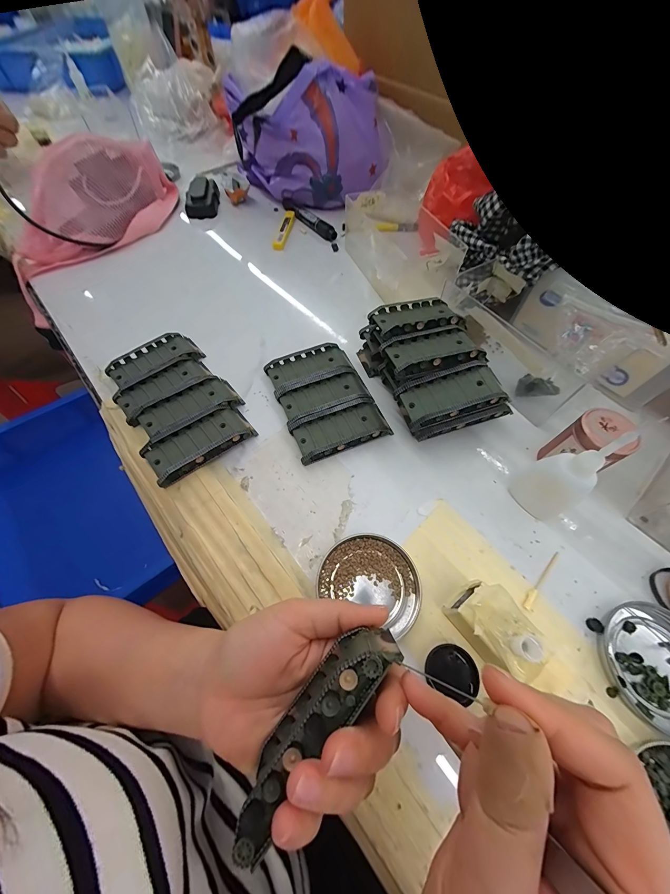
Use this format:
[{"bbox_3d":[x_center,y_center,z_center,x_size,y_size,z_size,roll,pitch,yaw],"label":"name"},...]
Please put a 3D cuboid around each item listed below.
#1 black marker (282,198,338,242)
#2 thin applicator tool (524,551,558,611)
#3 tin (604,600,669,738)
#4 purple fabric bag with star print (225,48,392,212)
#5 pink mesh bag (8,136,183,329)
[{"bbox_3d":[-0.046,-0.387,0.520,0.023,0.016,0.142,-31,65,-17],"label":"black marker"},{"bbox_3d":[0.169,0.107,0.250,0.058,0.004,0.006,-41,68,-21],"label":"thin applicator tool"},{"bbox_3d":[0.235,0.157,0.219,0.073,0.010,0.074,0,60,-1],"label":"tin"},{"bbox_3d":[-0.043,-0.490,0.494,0.244,0.157,0.090,7,60,3],"label":"purple fabric bag with star print"},{"bbox_3d":[-0.364,-0.358,0.465,0.098,0.115,0.319,16,60,7],"label":"pink mesh bag"}]

